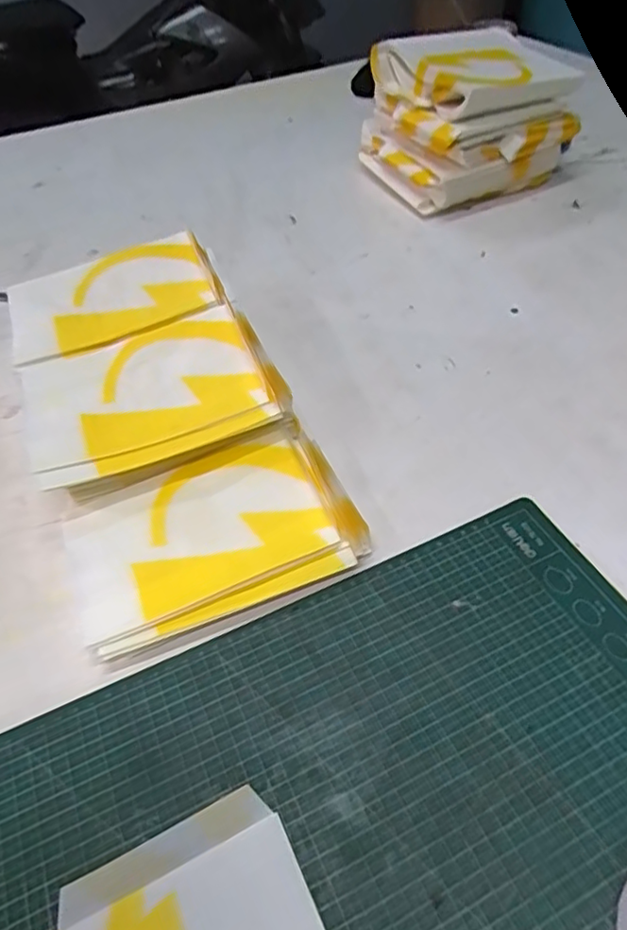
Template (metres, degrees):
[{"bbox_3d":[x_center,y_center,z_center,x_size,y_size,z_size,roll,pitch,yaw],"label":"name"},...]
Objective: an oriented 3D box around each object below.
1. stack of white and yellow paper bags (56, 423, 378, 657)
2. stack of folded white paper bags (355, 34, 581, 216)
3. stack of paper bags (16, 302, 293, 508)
[{"bbox_3d":[-0.069,0.047,0.427,0.195,0.033,0.120,-20,49,-14],"label":"stack of white and yellow paper bags"},{"bbox_3d":[0.207,-0.464,0.811,0.239,0.147,0.209,-21,49,-15],"label":"stack of folded white paper bags"},{"bbox_3d":[-0.127,-0.045,0.486,0.185,0.072,0.128,-18,48,-12],"label":"stack of paper bags"}]

